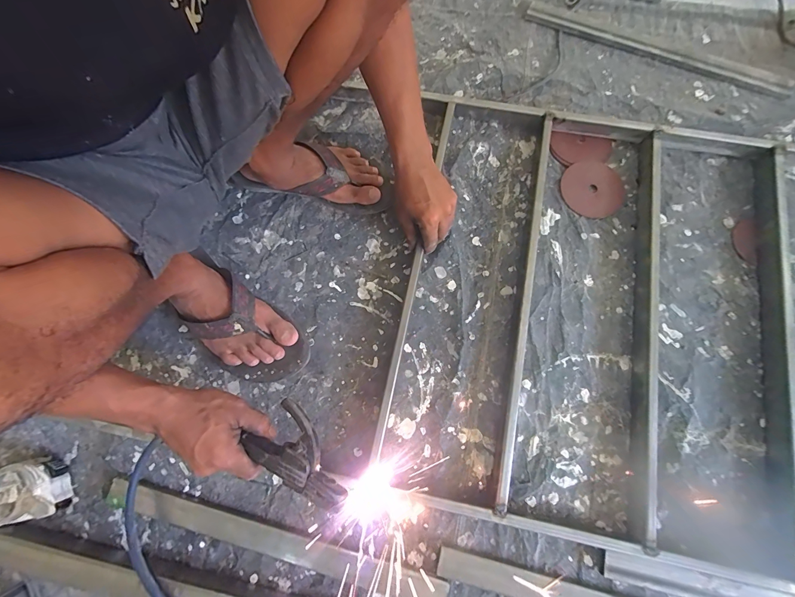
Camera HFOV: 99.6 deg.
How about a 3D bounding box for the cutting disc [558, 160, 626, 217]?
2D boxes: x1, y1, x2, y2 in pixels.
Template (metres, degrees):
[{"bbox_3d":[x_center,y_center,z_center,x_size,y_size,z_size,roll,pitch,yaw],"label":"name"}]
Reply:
[{"bbox_3d":[0.328,-0.185,0.563,0.104,0.007,0.099,0,75,1],"label":"cutting disc"}]

